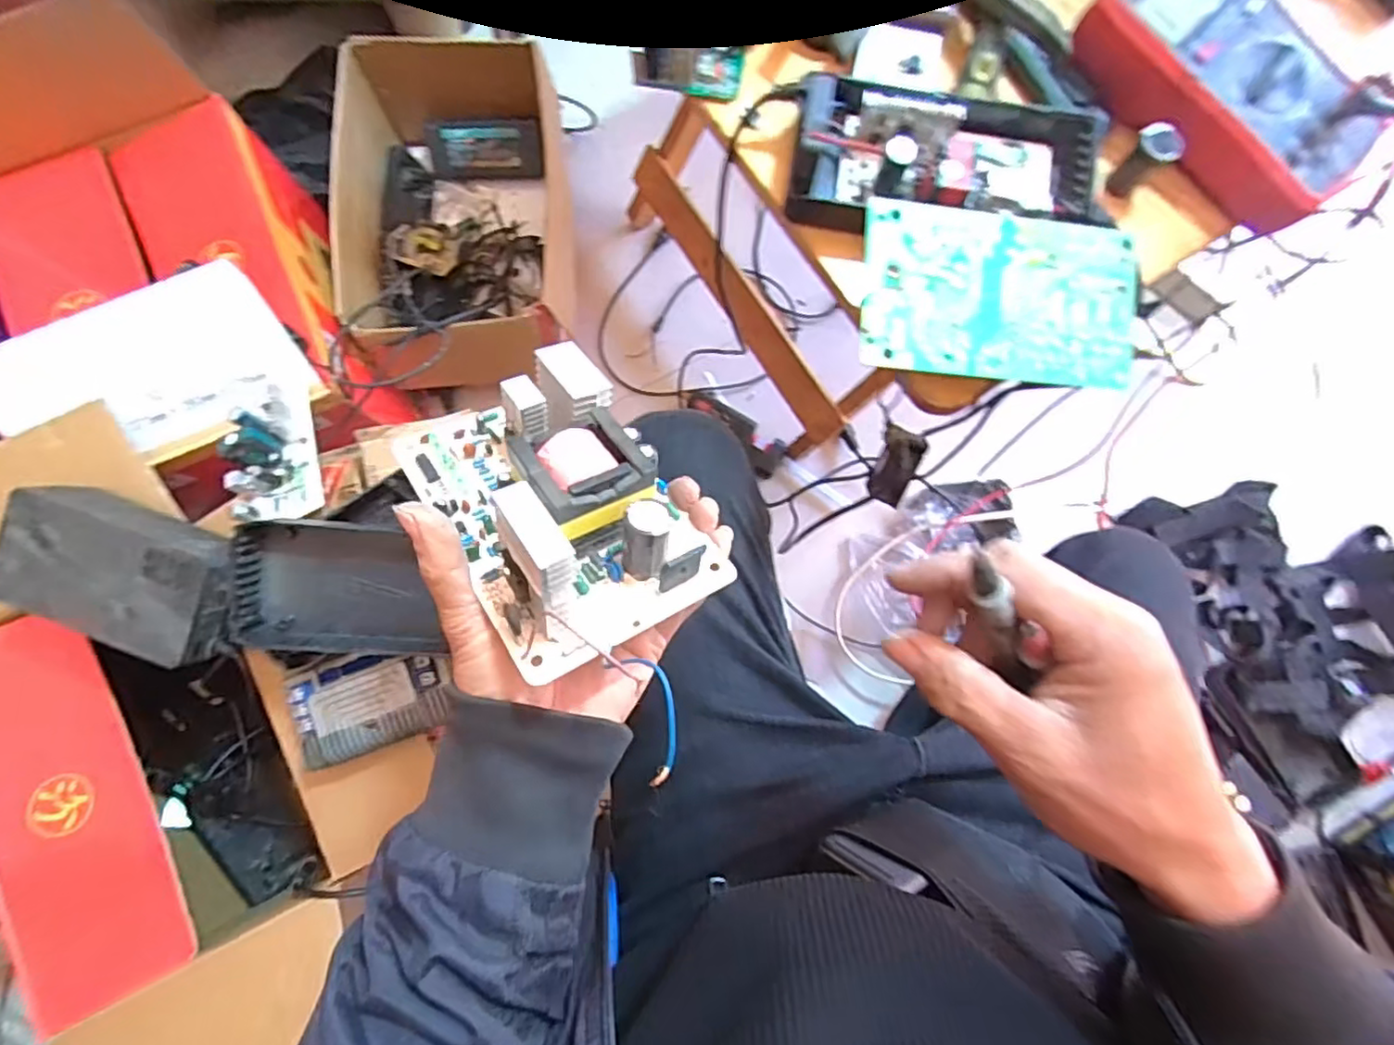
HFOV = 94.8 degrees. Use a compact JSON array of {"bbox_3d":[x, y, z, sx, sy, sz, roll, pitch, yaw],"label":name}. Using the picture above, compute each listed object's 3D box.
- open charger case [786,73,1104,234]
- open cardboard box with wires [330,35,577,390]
[{"bbox_3d":[0.149,-0.223,0.379,0.187,0.050,0.095,2,81,0],"label":"open charger case"},{"bbox_3d":[-0.307,-0.392,0.863,0.277,0.193,0.466,-3,81,-1],"label":"open cardboard box with wires"}]

